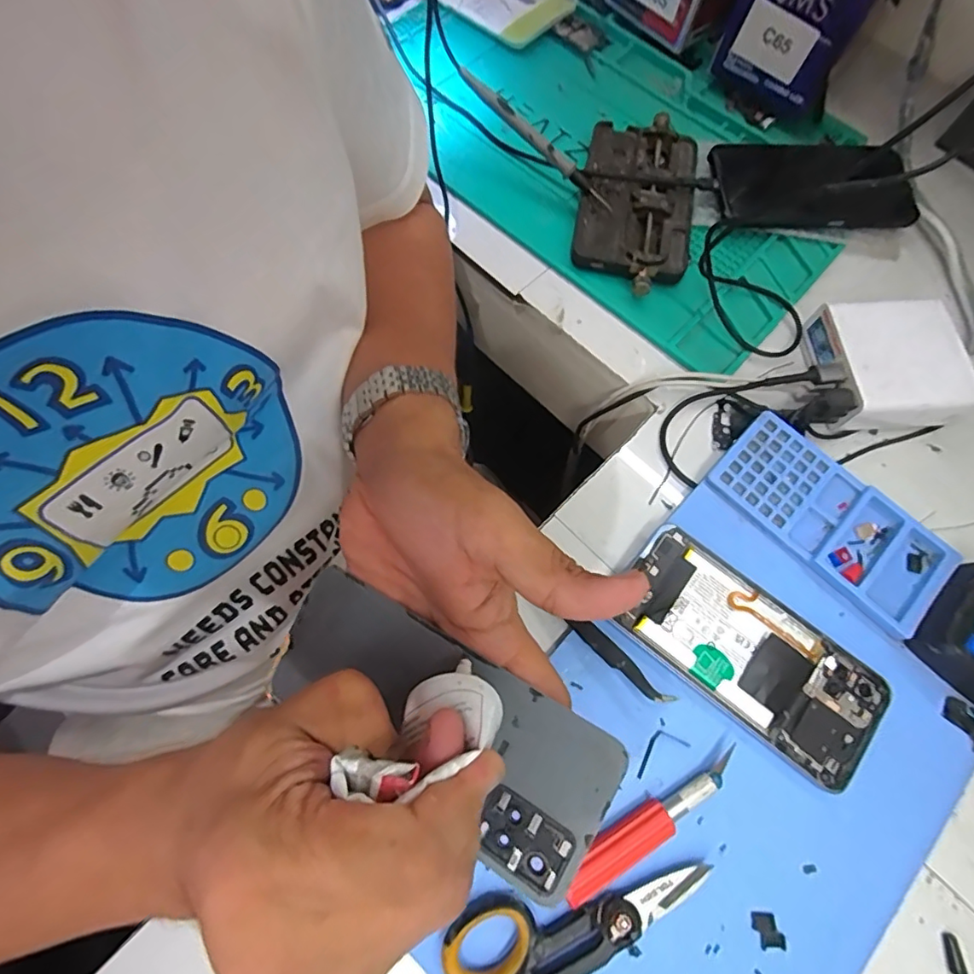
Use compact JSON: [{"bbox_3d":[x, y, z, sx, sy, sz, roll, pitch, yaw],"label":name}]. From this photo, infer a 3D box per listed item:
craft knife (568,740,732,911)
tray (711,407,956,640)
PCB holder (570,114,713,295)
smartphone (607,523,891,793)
[{"bbox_3d":[0.089,0.179,0.294,0.115,0.018,0.020,-29,74,-13],"label":"craft knife"},{"bbox_3d":[0.224,0.022,0.358,0.150,0.013,0.069,42,73,12],"label":"tray"},{"bbox_3d":[0.119,-0.232,0.437,0.100,0.020,0.170,20,70,4],"label":"PCB holder"},{"bbox_3d":[0.156,0.099,0.329,0.164,0.014,0.074,38,72,11],"label":"smartphone"}]

